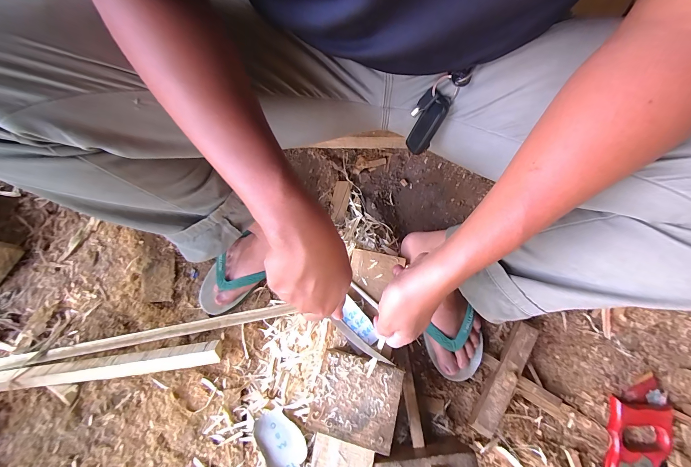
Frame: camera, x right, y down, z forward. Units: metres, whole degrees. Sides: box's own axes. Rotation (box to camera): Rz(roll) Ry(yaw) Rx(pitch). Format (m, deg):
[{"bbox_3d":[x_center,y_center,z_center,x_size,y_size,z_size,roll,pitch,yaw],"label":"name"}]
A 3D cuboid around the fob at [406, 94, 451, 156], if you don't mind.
[{"bbox_3d":[0.098,-0.131,0.355,0.030,0.072,0.017,44,48,13],"label":"fob"}]

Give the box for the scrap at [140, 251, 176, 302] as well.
[{"bbox_3d":[-0.386,0.089,0.596,0.057,0.014,0.100,-3,73,0],"label":"scrap"}]

